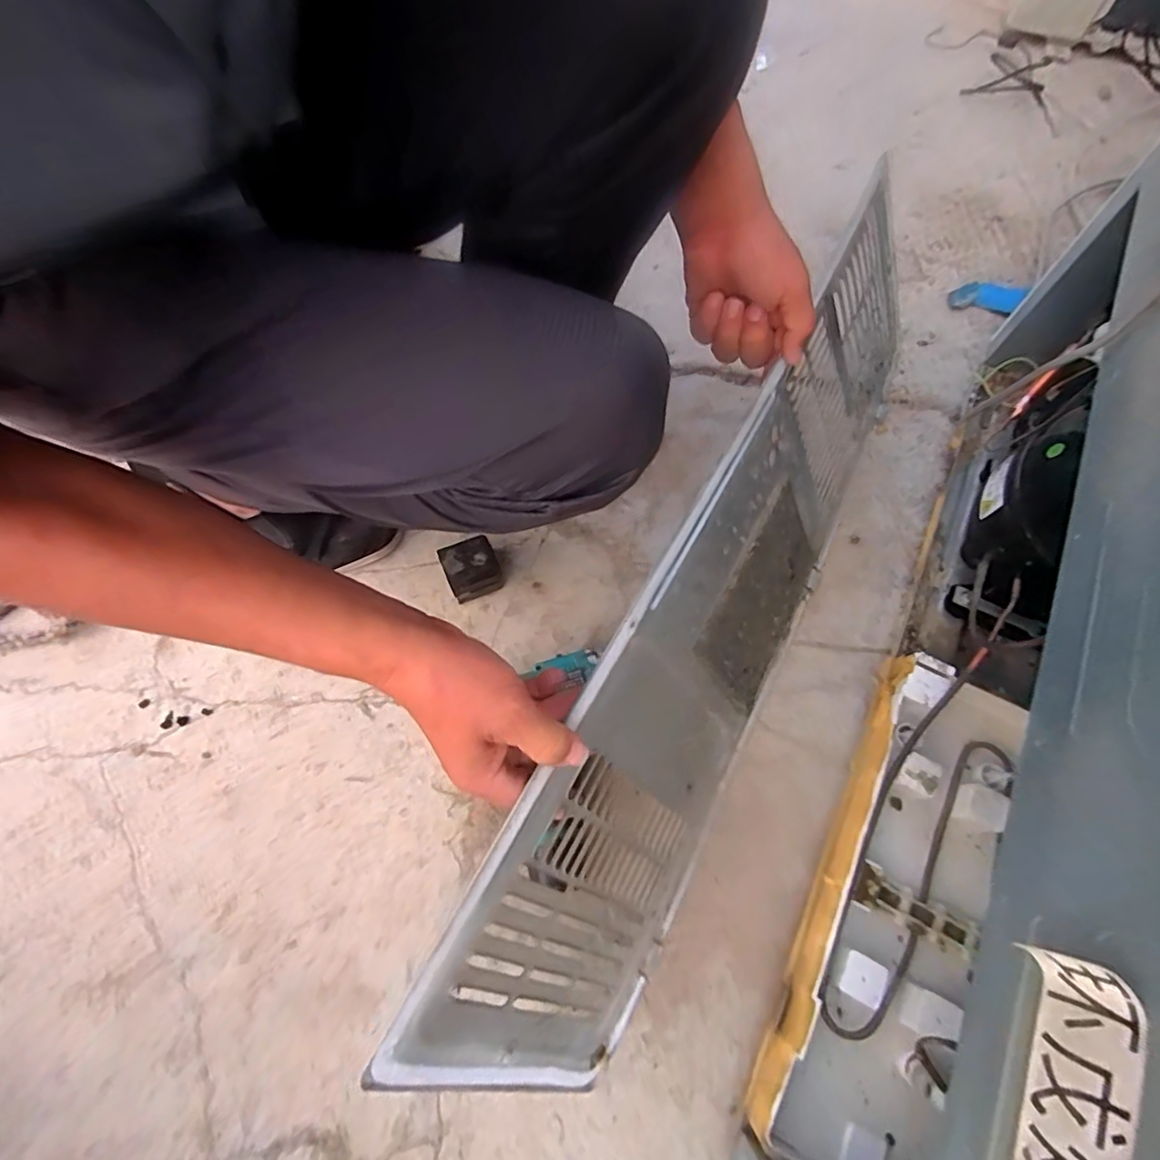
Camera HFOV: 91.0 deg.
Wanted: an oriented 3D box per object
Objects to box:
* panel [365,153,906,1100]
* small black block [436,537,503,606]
[{"bbox_3d":[0.143,-0.001,0.506,0.021,0.231,0.850,14,65,45],"label":"panel"},{"bbox_3d":[-0.111,-0.008,0.589,0.053,0.056,0.049,-27,70,-11],"label":"small black block"}]

